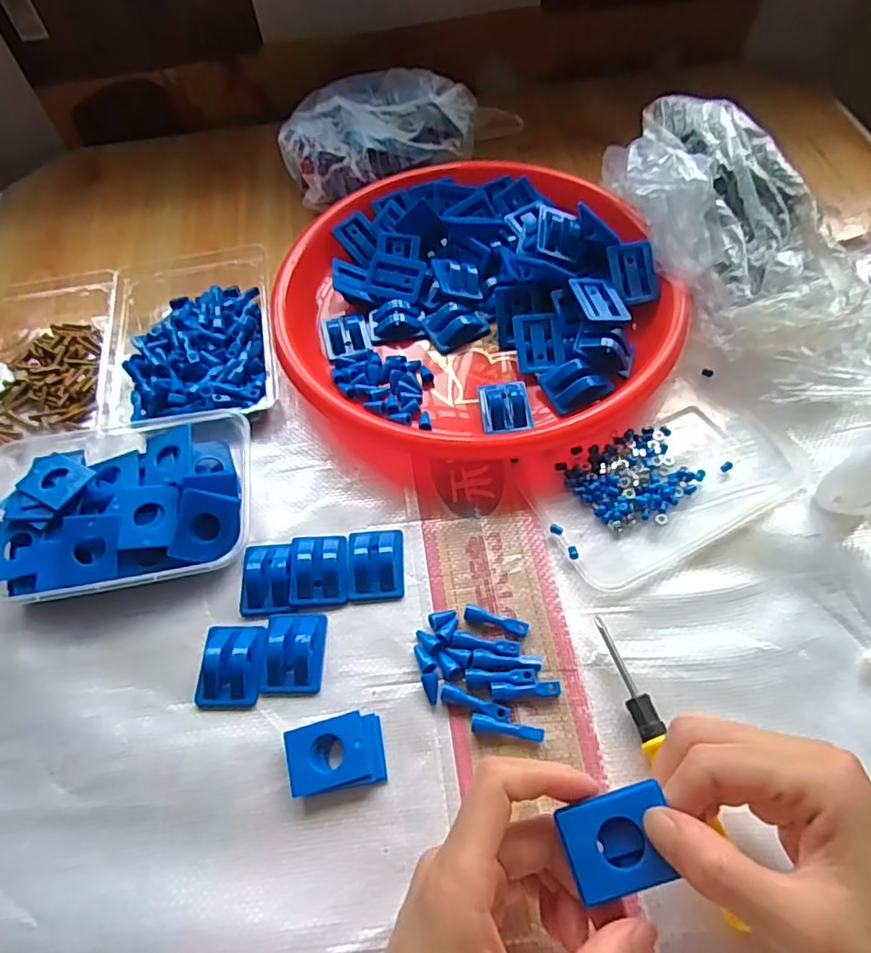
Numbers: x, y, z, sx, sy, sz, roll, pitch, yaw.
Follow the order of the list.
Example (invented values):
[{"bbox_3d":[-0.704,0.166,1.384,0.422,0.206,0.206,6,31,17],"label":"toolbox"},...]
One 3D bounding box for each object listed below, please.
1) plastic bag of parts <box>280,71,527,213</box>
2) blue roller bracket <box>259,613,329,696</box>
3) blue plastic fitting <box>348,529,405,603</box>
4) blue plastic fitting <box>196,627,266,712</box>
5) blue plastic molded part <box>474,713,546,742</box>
[{"bbox_3d":[-0.029,-0.325,0.570,0.235,0.056,0.109,-25,59,-12],"label":"plastic bag of parts"},{"bbox_3d":[-0.081,0.097,0.346,0.033,0.014,0.046,-2,58,3],"label":"blue roller bracket"},{"bbox_3d":[-0.036,0.051,0.373,0.033,0.016,0.045,-5,57,1],"label":"blue plastic fitting"},{"bbox_3d":[-0.114,0.104,0.343,0.036,0.013,0.045,-1,58,3],"label":"blue plastic fitting"},{"bbox_3d":[0.038,0.132,0.320,0.037,0.009,0.008,7,58,8],"label":"blue plastic molded part"}]

